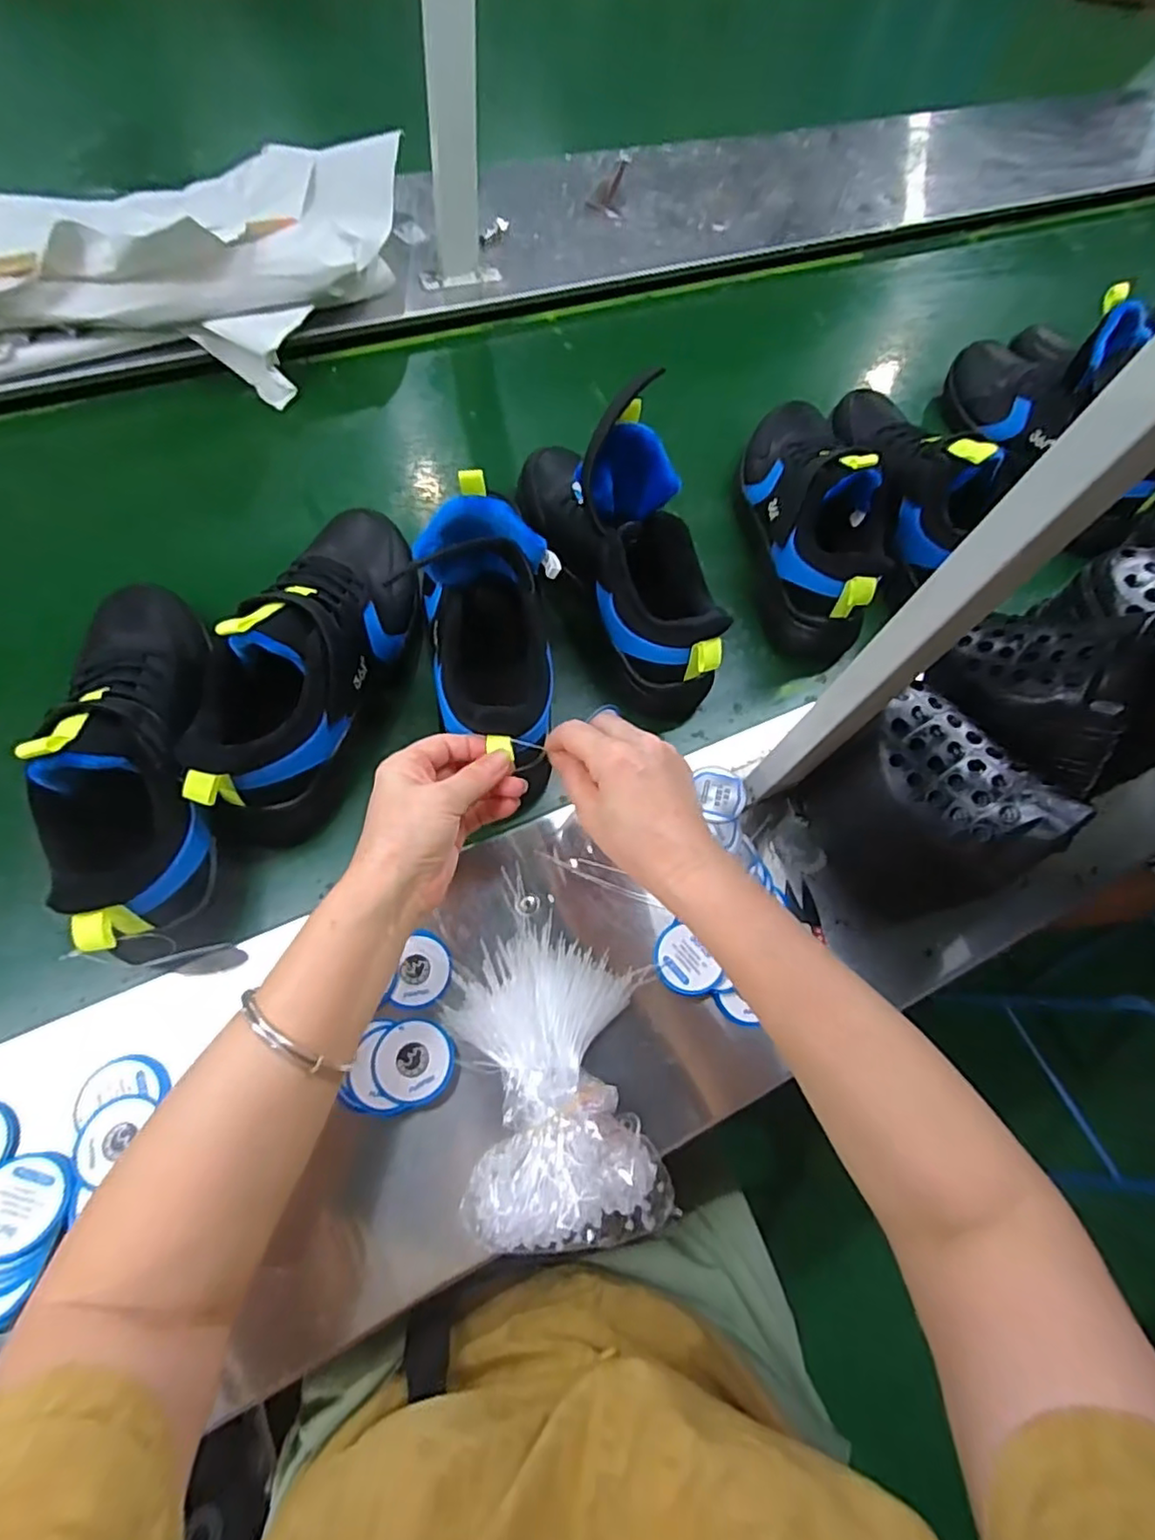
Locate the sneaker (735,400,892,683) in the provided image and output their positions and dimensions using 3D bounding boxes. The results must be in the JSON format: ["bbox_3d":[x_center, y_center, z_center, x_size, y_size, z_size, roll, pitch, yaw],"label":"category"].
[{"bbox_3d":[0.218,-0.259,0.598,0.092,0.142,0.295,2,72,0],"label":"sneaker"}]

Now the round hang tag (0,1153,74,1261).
[{"bbox_3d":[-0.312,0.243,0.355,0.046,0.008,0.048,11,62,-21],"label":"round hang tag"}]

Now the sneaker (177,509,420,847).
[{"bbox_3d":[-0.197,-0.083,0.467,0.095,0.108,0.280,13,72,3],"label":"sneaker"}]

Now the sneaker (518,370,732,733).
[{"bbox_3d":[0.038,-0.187,0.531,0.090,0.192,0.275,-24,74,-8],"label":"sneaker"}]

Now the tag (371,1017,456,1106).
[{"bbox_3d":[-0.103,0.182,0.399,0.048,0.005,0.047,2,67,-6],"label":"tag"}]

